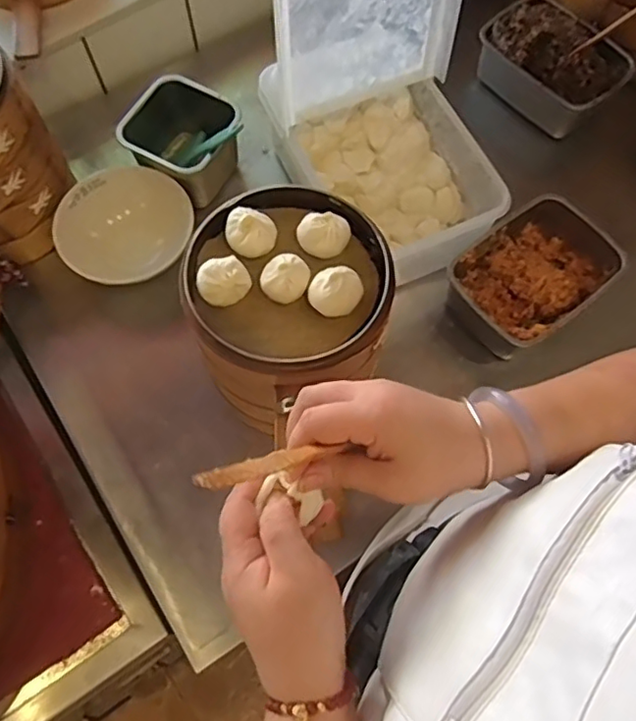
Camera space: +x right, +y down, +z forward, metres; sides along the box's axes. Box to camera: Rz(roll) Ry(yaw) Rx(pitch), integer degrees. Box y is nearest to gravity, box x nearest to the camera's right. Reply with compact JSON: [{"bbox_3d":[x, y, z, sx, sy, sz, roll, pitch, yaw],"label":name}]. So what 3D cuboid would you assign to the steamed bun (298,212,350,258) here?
[{"bbox_3d":[0.005,-0.111,0.527,0.045,0.021,0.038,-2,69,-1],"label":"steamed bun"}]

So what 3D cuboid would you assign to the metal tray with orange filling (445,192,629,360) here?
[{"bbox_3d":[0.244,-0.096,0.689,0.184,0.074,0.132,-39,74,-14],"label":"metal tray with orange filling"}]

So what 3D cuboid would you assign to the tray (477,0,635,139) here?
[{"bbox_3d":[0.316,-0.400,0.806,0.133,0.069,0.187,-42,75,-15],"label":"tray"}]

